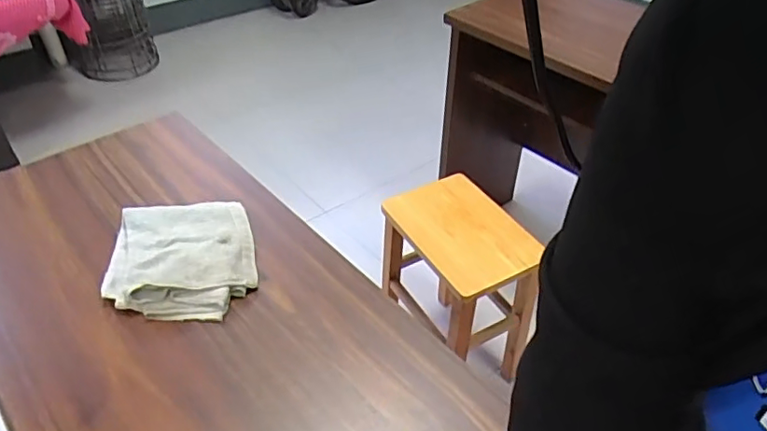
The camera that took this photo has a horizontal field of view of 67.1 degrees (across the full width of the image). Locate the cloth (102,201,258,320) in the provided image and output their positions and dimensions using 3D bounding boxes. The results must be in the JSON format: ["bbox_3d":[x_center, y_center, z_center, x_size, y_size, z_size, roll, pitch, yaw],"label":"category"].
[{"bbox_3d":[-0.257,0.054,0.743,0.176,0.033,0.189,-5,41,-6],"label":"cloth"}]

